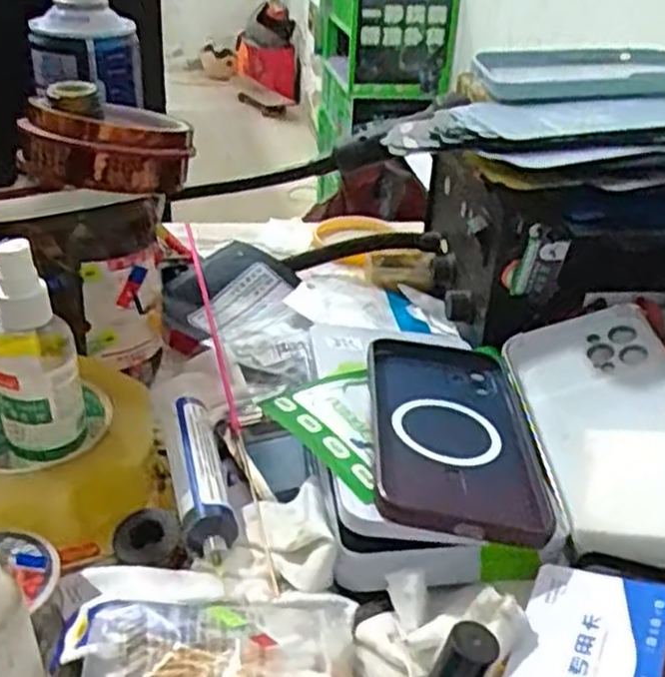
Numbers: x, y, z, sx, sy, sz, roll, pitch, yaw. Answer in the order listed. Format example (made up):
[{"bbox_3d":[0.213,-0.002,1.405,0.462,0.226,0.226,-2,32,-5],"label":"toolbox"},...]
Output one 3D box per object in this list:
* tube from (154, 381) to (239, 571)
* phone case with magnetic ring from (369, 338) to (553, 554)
[{"bbox_3d":[-0.069,0.063,0.393,0.025,0.024,0.118,-7,33,-17],"label":"tube"},{"bbox_3d":[0.060,0.043,0.392,0.080,0.011,0.156,9,25,-3],"label":"phone case with magnetic ring"}]

